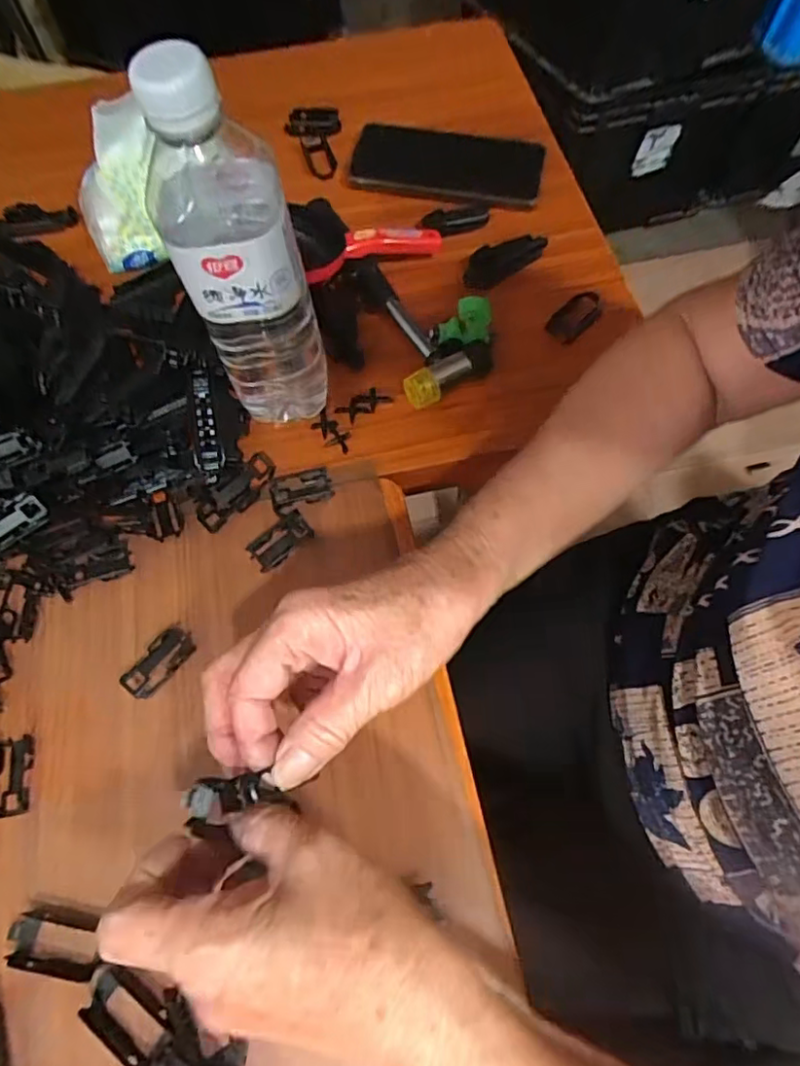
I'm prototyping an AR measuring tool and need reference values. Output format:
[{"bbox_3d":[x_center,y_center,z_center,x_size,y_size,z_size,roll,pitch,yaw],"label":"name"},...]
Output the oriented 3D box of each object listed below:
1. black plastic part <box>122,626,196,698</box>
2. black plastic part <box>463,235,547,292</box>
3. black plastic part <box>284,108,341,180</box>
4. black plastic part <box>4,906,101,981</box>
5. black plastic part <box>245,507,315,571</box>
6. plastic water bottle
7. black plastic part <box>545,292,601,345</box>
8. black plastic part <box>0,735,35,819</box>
[{"bbox_3d":[-0.140,0.075,0.345,0.021,0.011,0.043,37,71,15],"label":"black plastic part"},{"bbox_3d":[0.083,-0.219,0.470,0.072,0.020,0.019,-31,69,-13],"label":"black plastic part"},{"bbox_3d":[-0.077,-0.348,0.528,0.048,0.024,0.069,-3,66,-1],"label":"black plastic part"},{"bbox_3d":[-0.172,0.202,0.293,0.044,0.009,0.026,8,66,4],"label":"black plastic part"},{"bbox_3d":[-0.076,0.006,0.377,0.041,0.012,0.021,-41,72,-16],"label":"black plastic part"},{"bbox_3d":[-0.084,-0.146,0.326,0.058,0.212,0.059,-7,66,-3],"label":"plastic water bottle"},{"bbox_3d":[0.131,-0.160,0.441,0.046,0.016,0.023,-40,72,-16],"label":"black plastic part"},{"bbox_3d":[-0.212,0.133,0.324,0.021,0.006,0.041,-5,66,-2],"label":"black plastic part"}]

